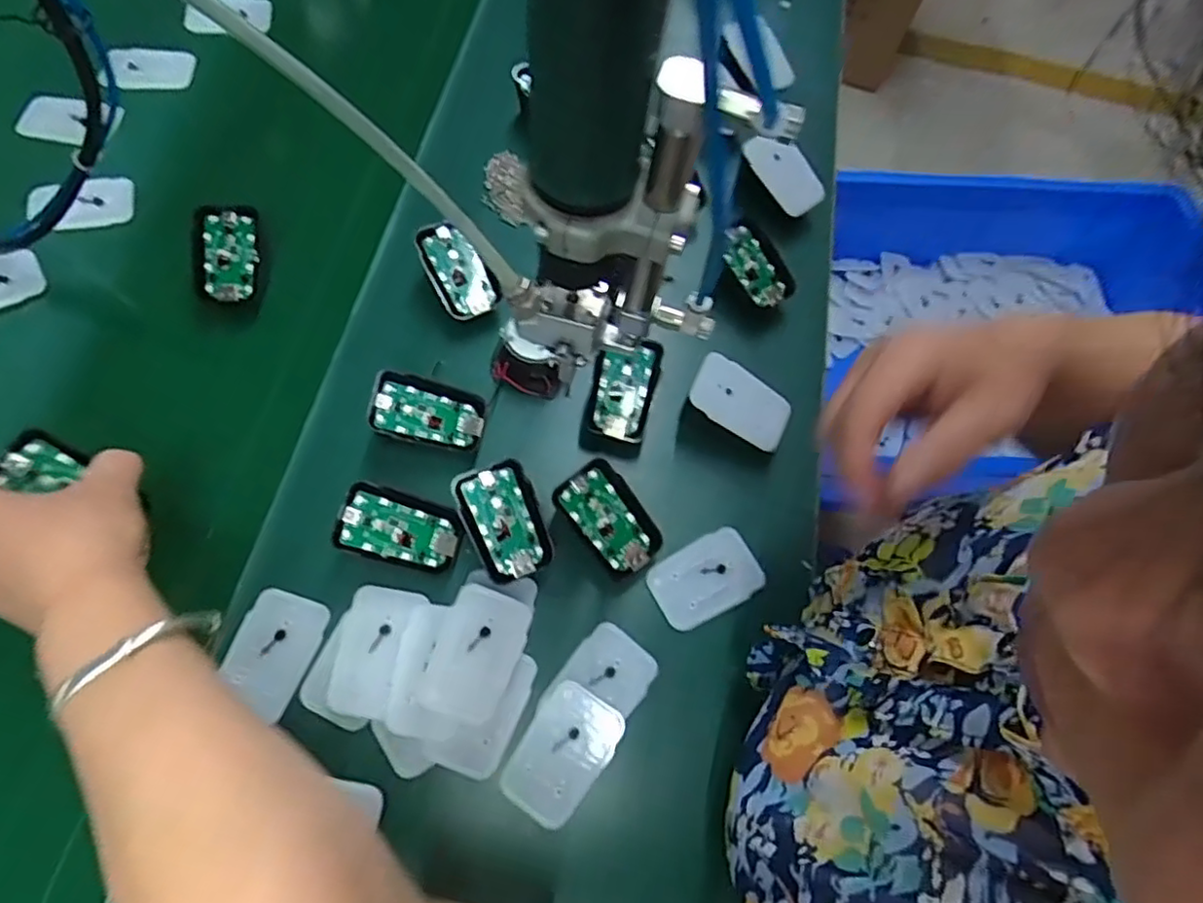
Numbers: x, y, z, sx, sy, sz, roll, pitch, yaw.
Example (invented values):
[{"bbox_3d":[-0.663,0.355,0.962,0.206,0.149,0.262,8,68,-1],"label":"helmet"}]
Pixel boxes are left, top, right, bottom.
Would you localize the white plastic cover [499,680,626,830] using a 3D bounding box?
[{"bbox_3d":[-0.022,0.170,0.365,0.047,0.007,0.071,33,68,7],"label":"white plastic cover"}]

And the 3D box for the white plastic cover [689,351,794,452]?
[{"bbox_3d":[0.095,-0.035,0.436,0.070,0.006,0.047,30,65,-8],"label":"white plastic cover"}]

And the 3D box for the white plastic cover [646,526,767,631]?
[{"bbox_3d":[0.067,0.082,0.416,0.070,0.004,0.047,-25,71,-14],"label":"white plastic cover"}]

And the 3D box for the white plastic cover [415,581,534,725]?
[{"bbox_3d":[-0.071,0.113,0.364,0.044,0.012,0.070,18,67,8],"label":"white plastic cover"}]

